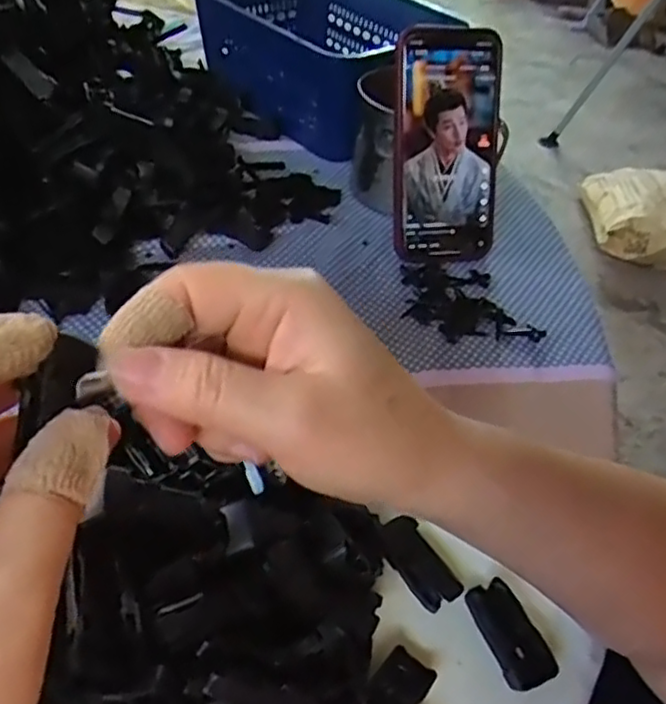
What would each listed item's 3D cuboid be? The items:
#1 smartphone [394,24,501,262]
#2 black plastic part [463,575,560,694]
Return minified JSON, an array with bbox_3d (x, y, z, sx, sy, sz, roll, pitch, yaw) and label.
[{"bbox_3d":[0.082,-0.145,0.490,0.073,0.156,0.015,-5,17,-12],"label":"smartphone"},{"bbox_3d":[0.079,0.125,0.305,0.022,0.010,0.045,-13,48,-19],"label":"black plastic part"}]

